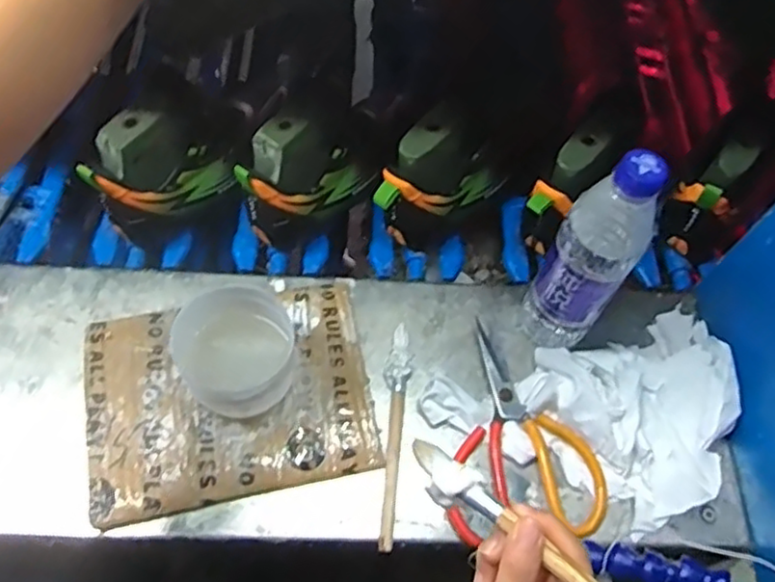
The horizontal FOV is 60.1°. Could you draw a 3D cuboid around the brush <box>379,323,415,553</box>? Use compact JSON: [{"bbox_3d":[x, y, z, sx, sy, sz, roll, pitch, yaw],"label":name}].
[{"bbox_3d":[0.004,0.117,0.562,0.022,0.014,0.187,8,63,0],"label":"brush"}]

